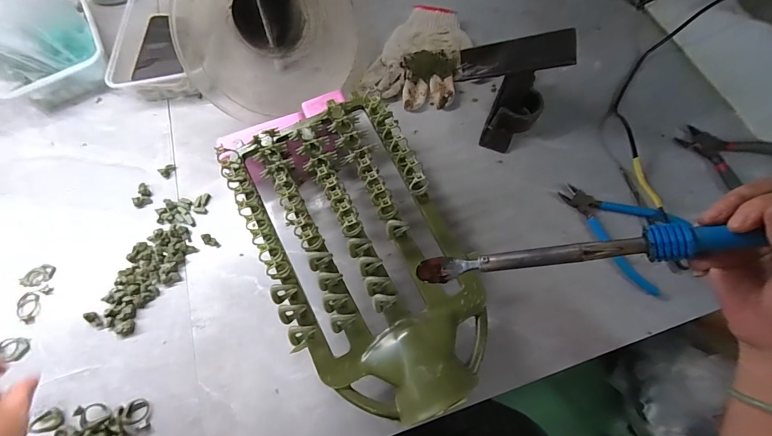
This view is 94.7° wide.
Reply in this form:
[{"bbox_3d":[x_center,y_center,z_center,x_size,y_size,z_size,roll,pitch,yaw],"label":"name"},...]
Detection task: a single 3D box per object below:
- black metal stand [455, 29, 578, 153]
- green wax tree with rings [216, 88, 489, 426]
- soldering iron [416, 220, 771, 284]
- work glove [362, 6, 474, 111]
[{"bbox_3d":[0.149,-0.161,0.451,0.127,0.117,0.091,18,68,10],"label":"black metal stand"},{"bbox_3d":[-0.031,0.020,0.362,0.195,0.056,0.344,-22,67,-8],"label":"green wax tree with rings"},{"bbox_3d":[0.164,0.025,0.273,0.287,0.030,0.025,-11,63,26],"label":"soldering iron"},{"bbox_3d":[0.057,-0.243,0.539,0.131,0.025,0.183,23,69,12],"label":"work glove"}]

